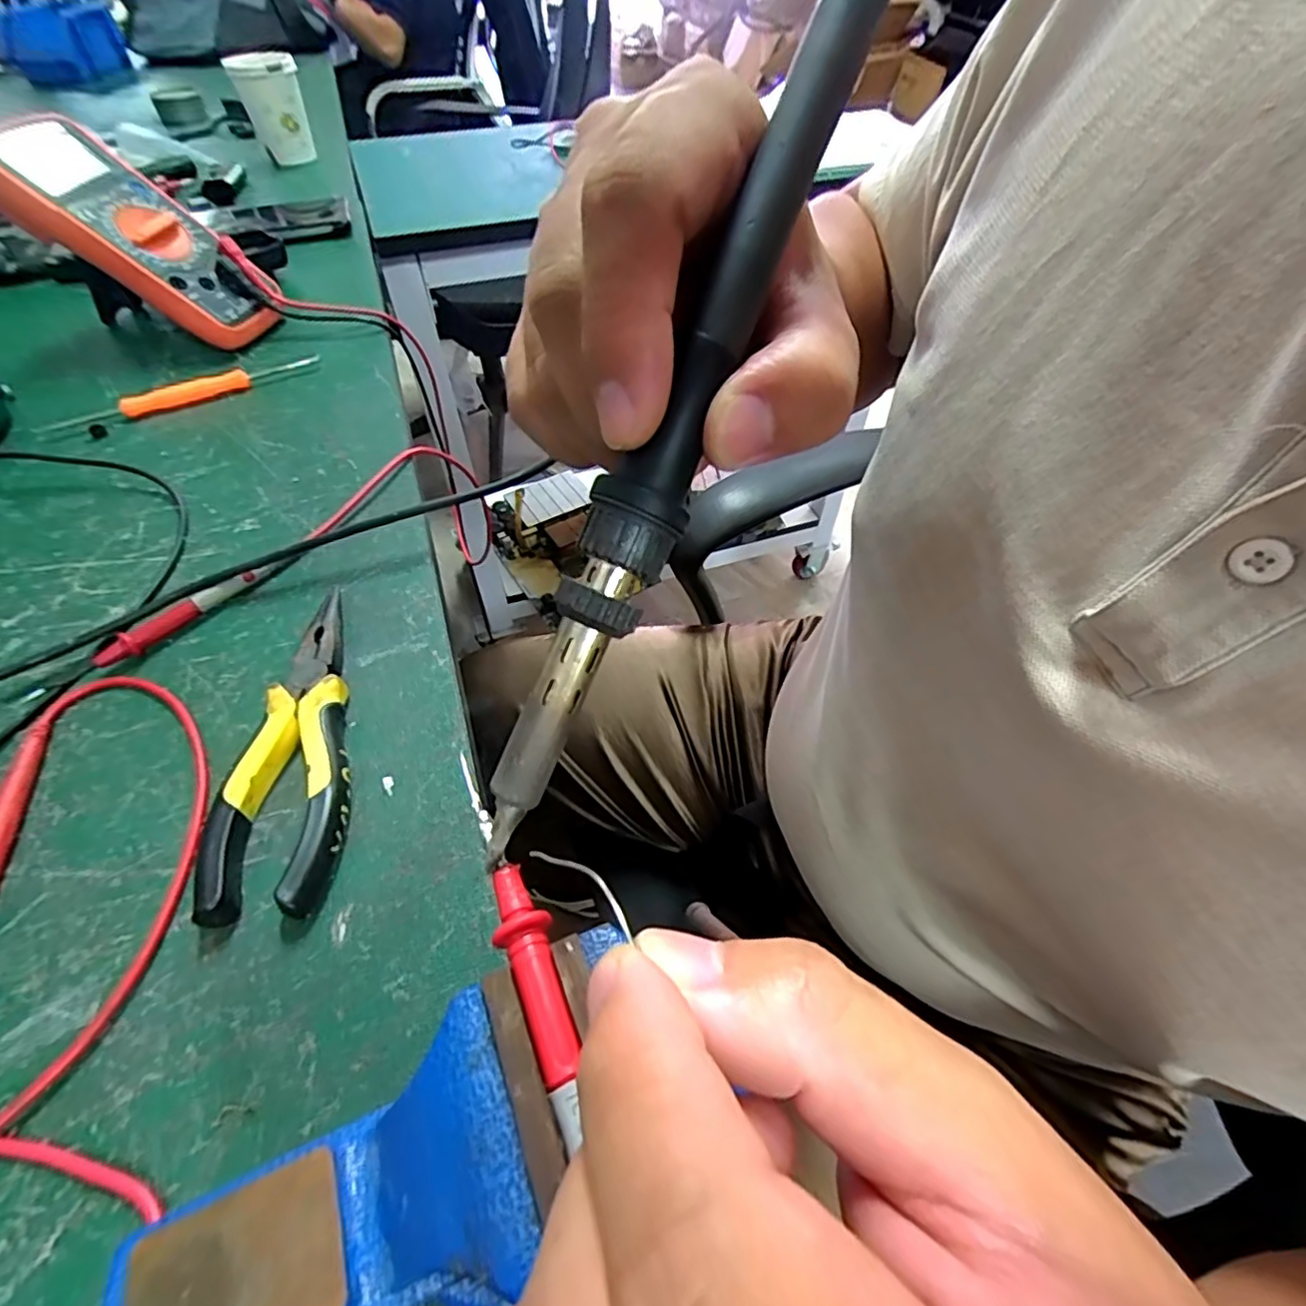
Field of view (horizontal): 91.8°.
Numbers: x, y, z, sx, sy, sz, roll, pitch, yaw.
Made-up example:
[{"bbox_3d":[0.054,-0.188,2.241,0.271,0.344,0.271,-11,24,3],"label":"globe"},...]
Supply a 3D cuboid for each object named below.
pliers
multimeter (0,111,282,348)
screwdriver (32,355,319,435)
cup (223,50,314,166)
[{"bbox_3d":[-0.150,0.037,0.264,0.046,0.016,0.144,-10,53,-8],"label":"pliers"},{"bbox_3d":[-0.367,-0.294,0.452,0.175,0.041,0.082,38,52,-20],"label":"multimeter"},{"bbox_3d":[-0.322,-0.180,0.434,0.174,0.013,0.020,-27,57,-19],"label":"screwdriver"},{"bbox_3d":[-0.433,-0.625,0.727,0.068,0.091,0.069,-20,55,-15],"label":"cup"}]

